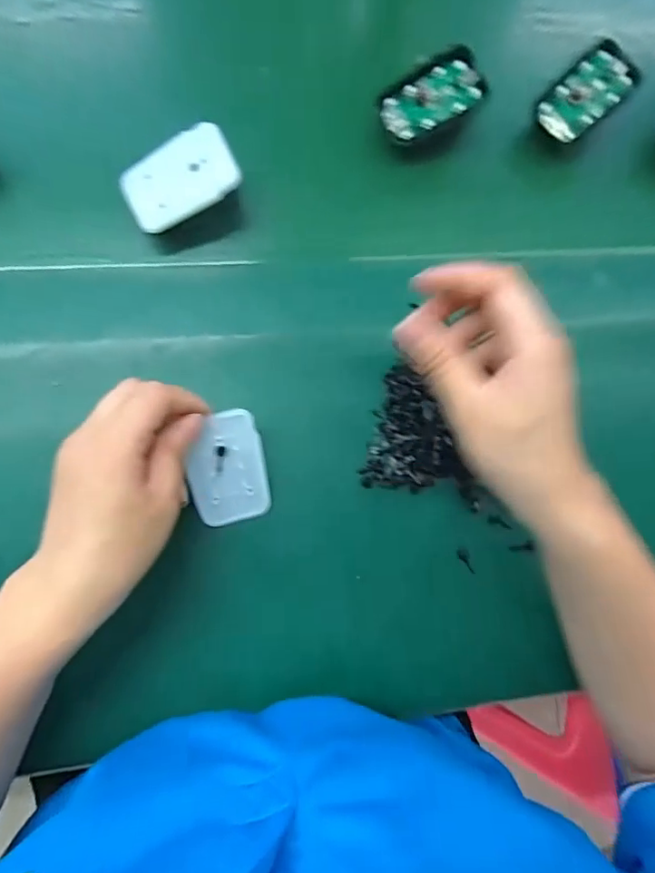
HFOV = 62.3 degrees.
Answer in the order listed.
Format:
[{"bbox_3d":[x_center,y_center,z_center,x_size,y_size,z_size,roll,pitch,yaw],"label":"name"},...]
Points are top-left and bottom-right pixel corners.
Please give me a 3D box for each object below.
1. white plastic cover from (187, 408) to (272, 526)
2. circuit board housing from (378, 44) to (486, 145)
[{"bbox_3d":[-0.060,0.019,0.324,0.045,0.004,0.069,-12,110,-10],"label":"white plastic cover"},{"bbox_3d":[0.069,-0.230,0.365,0.070,0.010,0.042,-29,86,7],"label":"circuit board housing"}]

